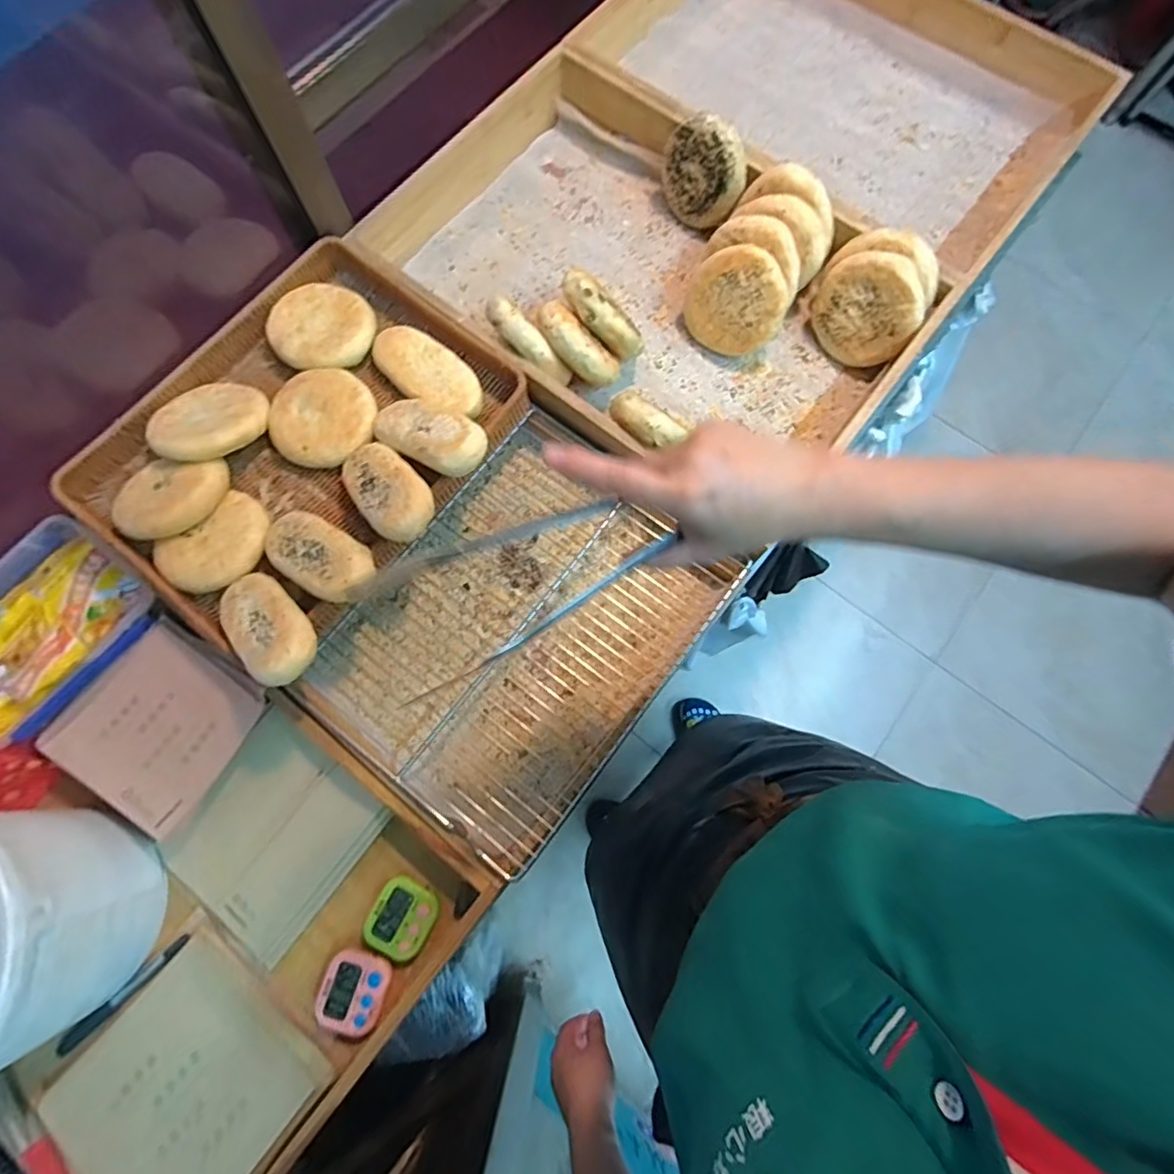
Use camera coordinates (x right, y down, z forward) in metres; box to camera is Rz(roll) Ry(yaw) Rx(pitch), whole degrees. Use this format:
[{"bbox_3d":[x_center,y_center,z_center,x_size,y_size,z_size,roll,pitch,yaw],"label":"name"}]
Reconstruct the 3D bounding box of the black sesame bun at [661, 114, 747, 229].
[{"bbox_3d":[0.140,-0.503,0.707,0.107,0.120,0.029,30,76,7],"label":"black sesame bun"}]

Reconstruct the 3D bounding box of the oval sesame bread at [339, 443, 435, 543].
[{"bbox_3d":[-0.196,-0.097,0.557,0.062,0.027,0.133,-40,59,-11],"label":"oval sesame bread"}]

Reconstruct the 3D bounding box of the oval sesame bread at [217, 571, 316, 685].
[{"bbox_3d":[-0.292,0.032,0.522,0.062,0.028,0.132,-45,57,-12],"label":"oval sesame bread"}]

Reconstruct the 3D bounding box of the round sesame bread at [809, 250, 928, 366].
[{"bbox_3d":[0.323,-0.320,0.661,0.118,0.116,0.028,42,51,13],"label":"round sesame bread"}]

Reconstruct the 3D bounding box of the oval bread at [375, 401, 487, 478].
[{"bbox_3d":[-0.159,-0.153,0.572,0.138,0.026,0.058,28,75,29],"label":"oval bread"}]

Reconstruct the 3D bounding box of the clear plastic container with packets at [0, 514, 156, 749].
[{"bbox_3d":[-0.559,0.052,0.587,0.156,0.057,0.194,39,77,9],"label":"clear plastic container with packets"}]

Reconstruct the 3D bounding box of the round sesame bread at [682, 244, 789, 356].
[{"bbox_3d":[0.170,-0.328,0.662,0.111,0.108,0.020,43,39,3],"label":"round sesame bread"}]

